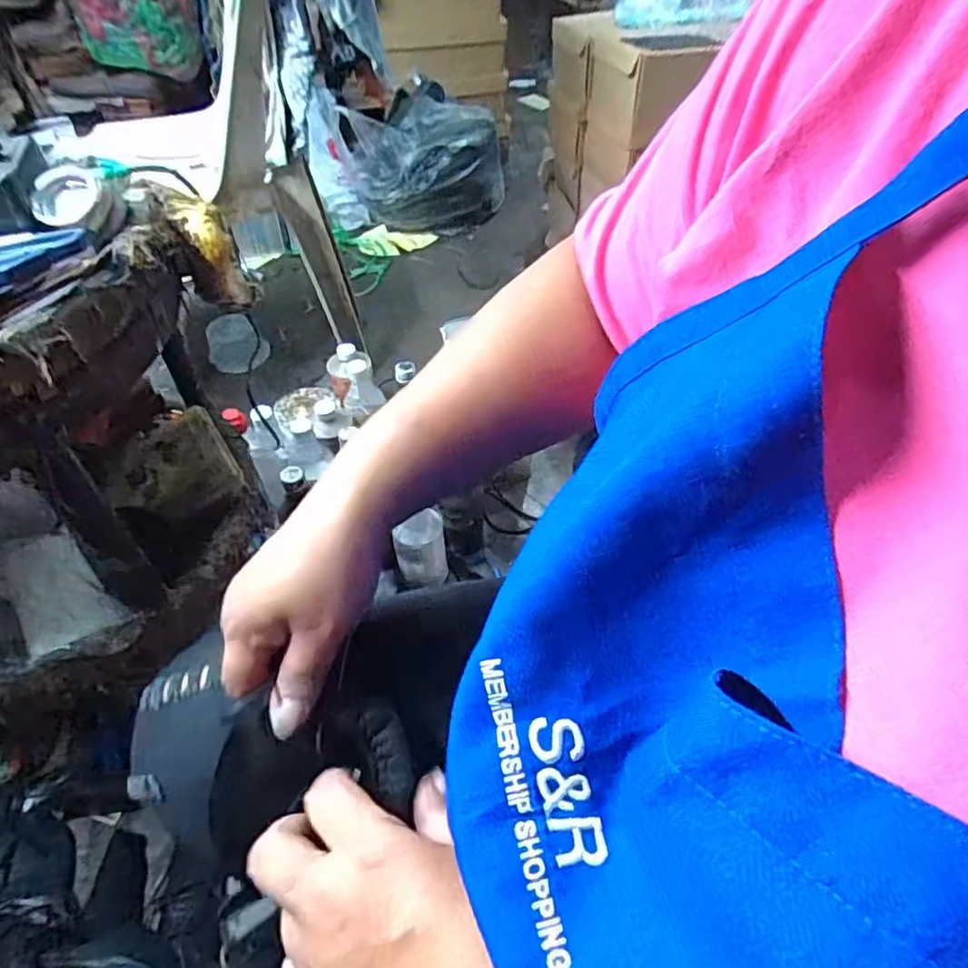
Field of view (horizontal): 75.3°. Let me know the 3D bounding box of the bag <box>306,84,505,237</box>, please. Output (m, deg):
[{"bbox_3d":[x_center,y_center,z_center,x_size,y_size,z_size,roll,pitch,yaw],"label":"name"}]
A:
[{"bbox_3d":[-0.190,-0.816,1.604,0.471,0.262,0.279,-9,50,-10],"label":"bag"}]

